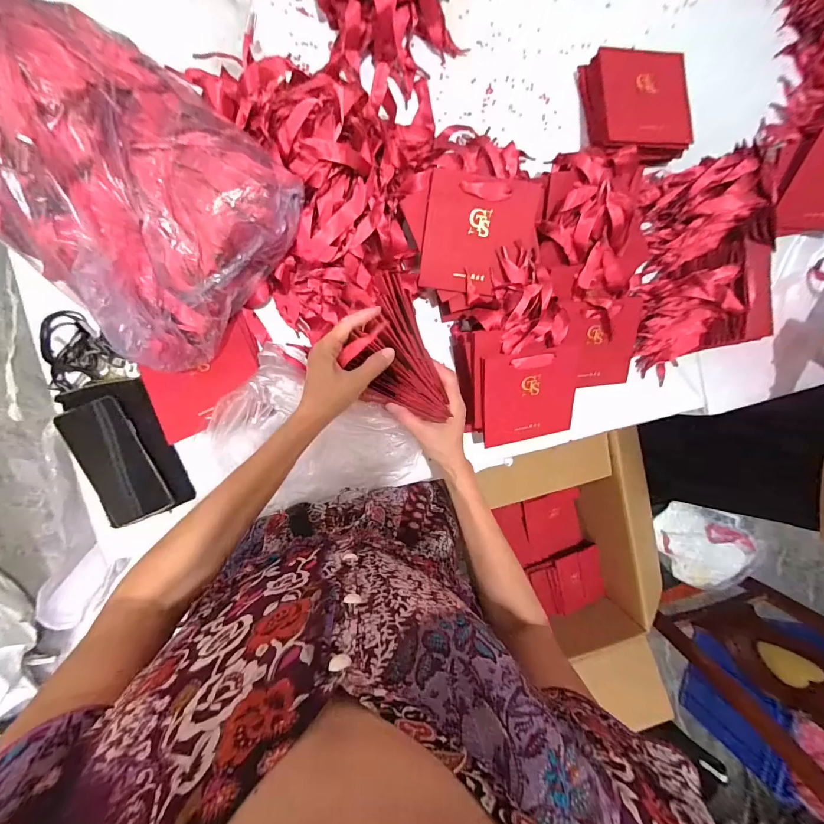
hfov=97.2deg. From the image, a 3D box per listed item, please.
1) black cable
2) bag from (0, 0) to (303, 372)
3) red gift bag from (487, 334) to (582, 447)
[{"bbox_3d":[-0.460,-0.093,0.496,0.094,0.020,0.102,-25,94,-5],"label":"black cable"},{"bbox_3d":[-0.339,-0.262,0.372,0.379,0.151,0.260,39,88,-6],"label":"bag"},{"bbox_3d":[0.172,-0.025,0.522,0.143,0.013,0.143,-10,117,-9],"label":"red gift bag"}]

